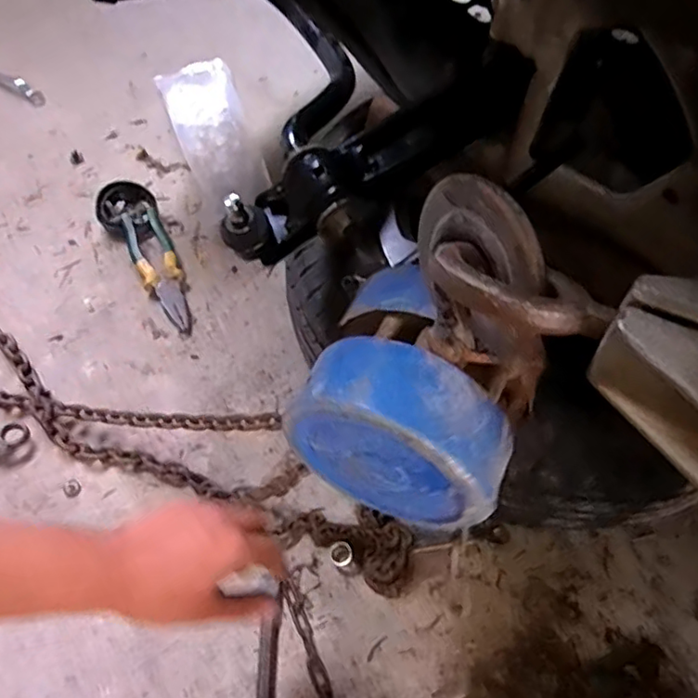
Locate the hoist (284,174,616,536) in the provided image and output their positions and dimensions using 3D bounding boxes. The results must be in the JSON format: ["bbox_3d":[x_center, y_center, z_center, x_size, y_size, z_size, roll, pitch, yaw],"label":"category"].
[{"bbox_3d":[0.047,0.010,0.347,0.124,0.211,0.104,25,58,12],"label":"hoist"}]

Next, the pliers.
[{"bbox_3d":[-0.246,-0.104,0.788,0.051,0.027,0.211,-20,60,-17],"label":"pliers"}]

